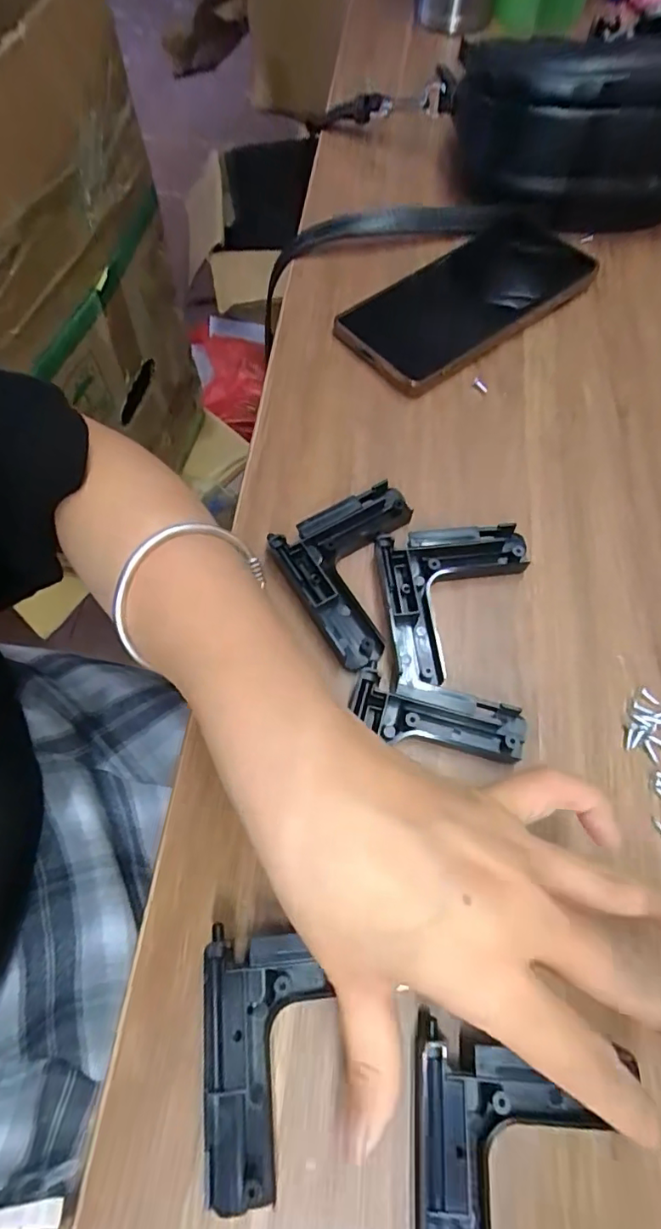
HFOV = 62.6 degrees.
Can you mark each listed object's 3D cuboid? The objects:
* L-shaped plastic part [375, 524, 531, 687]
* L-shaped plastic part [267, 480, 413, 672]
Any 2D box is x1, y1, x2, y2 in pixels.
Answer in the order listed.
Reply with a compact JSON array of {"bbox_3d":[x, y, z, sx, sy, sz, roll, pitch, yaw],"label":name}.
[{"bbox_3d":[0.062,-0.006,0.254,0.071,0.009,0.074,-6,66,-3],"label":"L-shaped plastic part"},{"bbox_3d":[0.019,-0.021,0.258,0.071,0.011,0.076,-26,68,-11],"label":"L-shaped plastic part"}]

